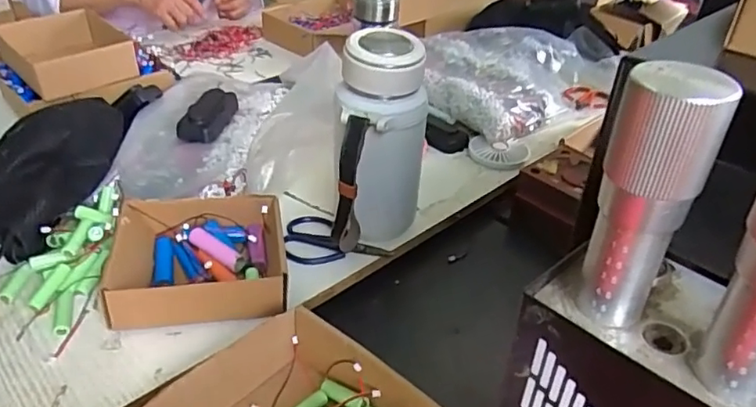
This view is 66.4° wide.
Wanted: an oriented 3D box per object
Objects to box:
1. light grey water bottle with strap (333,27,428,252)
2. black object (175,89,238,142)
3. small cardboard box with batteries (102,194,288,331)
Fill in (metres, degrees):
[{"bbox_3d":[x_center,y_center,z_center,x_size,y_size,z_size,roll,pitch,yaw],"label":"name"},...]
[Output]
[{"bbox_3d":[0.000,-0.062,0.611,0.095,0.208,0.104,4,36,1],"label":"light grey water bottle with strap"},{"bbox_3d":[-0.222,-0.118,0.759,0.054,0.031,0.106,4,36,1],"label":"black object"},{"bbox_3d":[-0.176,0.054,0.572,0.162,0.052,0.133,-3,36,-9],"label":"small cardboard box with batteries"}]

